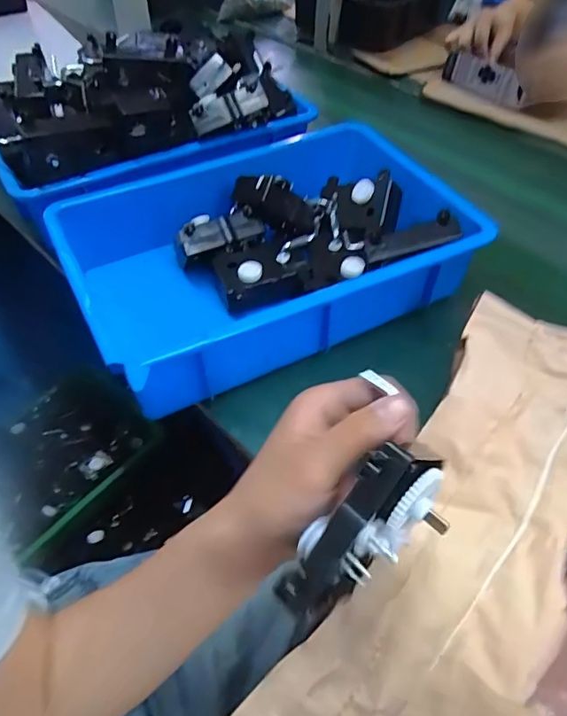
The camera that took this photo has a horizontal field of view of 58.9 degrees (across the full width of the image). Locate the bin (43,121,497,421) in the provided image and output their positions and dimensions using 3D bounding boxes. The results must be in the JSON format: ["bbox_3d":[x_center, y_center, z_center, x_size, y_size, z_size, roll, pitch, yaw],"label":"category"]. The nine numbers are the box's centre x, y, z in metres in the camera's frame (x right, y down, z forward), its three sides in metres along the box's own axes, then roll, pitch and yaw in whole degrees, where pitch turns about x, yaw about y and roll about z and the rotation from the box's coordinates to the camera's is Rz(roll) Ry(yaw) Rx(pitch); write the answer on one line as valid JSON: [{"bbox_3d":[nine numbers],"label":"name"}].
[{"bbox_3d":[-0.024,-0.136,0.564,0.387,0.105,0.298,-19,53,-18],"label":"bin"}]

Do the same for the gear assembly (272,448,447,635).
[{"bbox_3d":[0.041,0.091,0.254,0.041,0.109,0.044,42,16,28],"label":"gear assembly"}]

